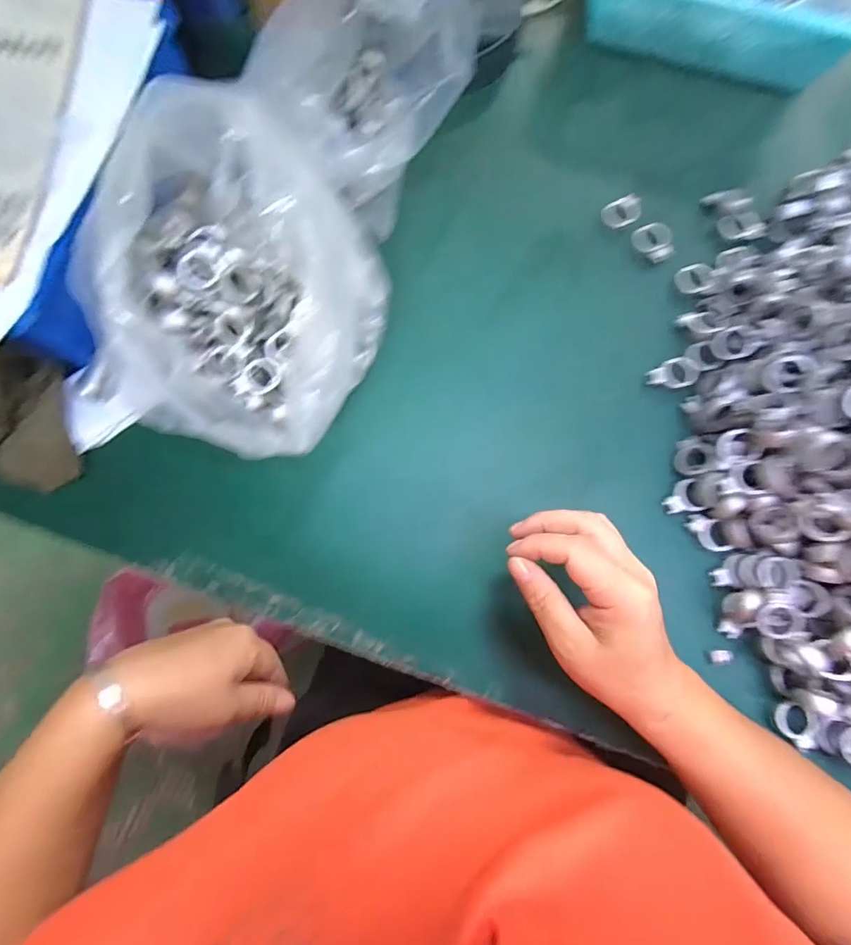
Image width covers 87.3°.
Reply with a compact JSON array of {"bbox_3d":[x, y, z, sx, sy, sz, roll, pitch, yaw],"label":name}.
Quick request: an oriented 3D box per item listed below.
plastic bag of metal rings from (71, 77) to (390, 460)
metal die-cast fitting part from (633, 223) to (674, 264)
[{"bbox_3d":[-0.129,-0.120,0.315,0.179,0.133,0.205,20,79,4],"label":"plastic bag of metal rings"},{"bbox_3d":[0.202,-0.202,0.391,0.032,0.011,0.032,0,79,0],"label":"metal die-cast fitting part"}]

